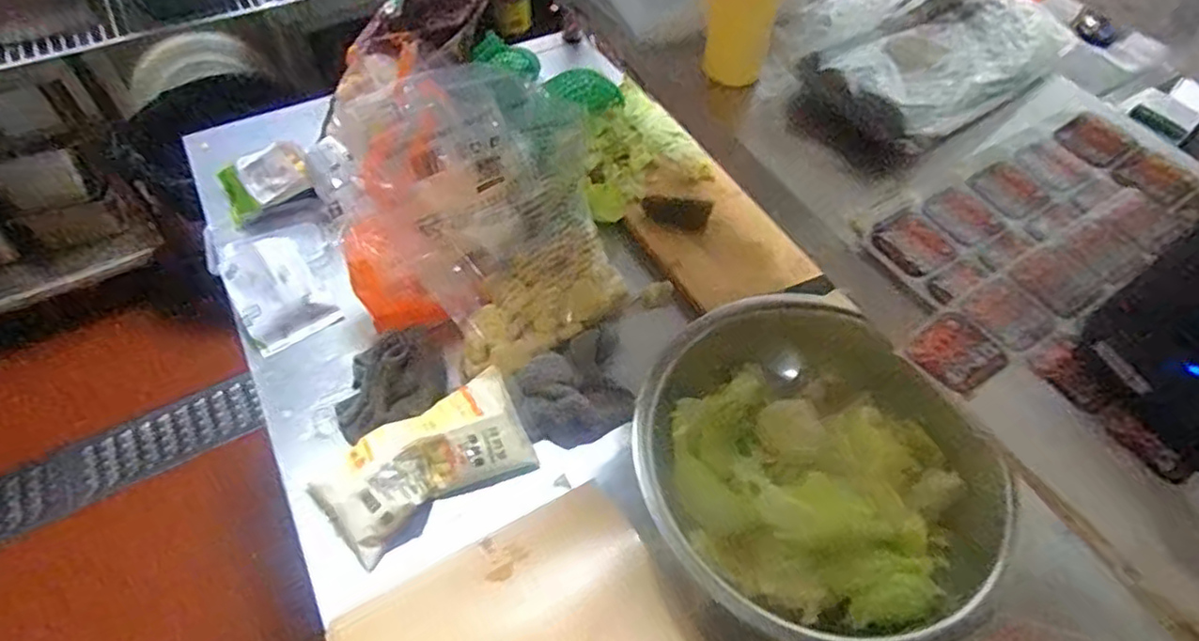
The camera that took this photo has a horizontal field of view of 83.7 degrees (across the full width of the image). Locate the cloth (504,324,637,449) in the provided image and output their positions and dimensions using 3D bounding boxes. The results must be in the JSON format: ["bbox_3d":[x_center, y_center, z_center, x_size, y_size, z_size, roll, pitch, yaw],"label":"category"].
[{"bbox_3d":[-0.027,0.090,0.829,0.159,0.074,0.134,-21,58,-17],"label":"cloth"}]

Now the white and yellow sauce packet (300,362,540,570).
[{"bbox_3d":[-0.192,0.163,0.758,0.238,0.066,0.119,-27,59,-21],"label":"white and yellow sauce packet"}]

